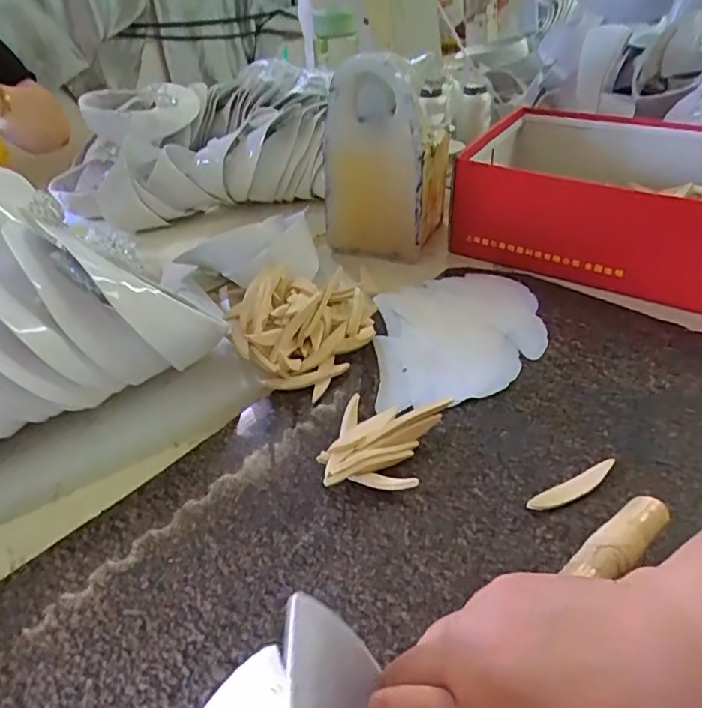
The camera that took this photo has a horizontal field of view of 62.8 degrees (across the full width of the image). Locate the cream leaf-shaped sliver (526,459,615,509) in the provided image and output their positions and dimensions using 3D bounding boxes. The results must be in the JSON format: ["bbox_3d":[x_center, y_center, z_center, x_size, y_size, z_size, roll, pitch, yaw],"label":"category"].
[{"bbox_3d":[0.144,0.086,0.371,0.071,0.005,0.012,-19,40,-19],"label":"cream leaf-shaped sliver"}]

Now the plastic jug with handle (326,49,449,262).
[{"bbox_3d":[0.040,-0.221,0.633,0.114,0.192,0.108,12,40,21],"label":"plastic jug with handle"}]

